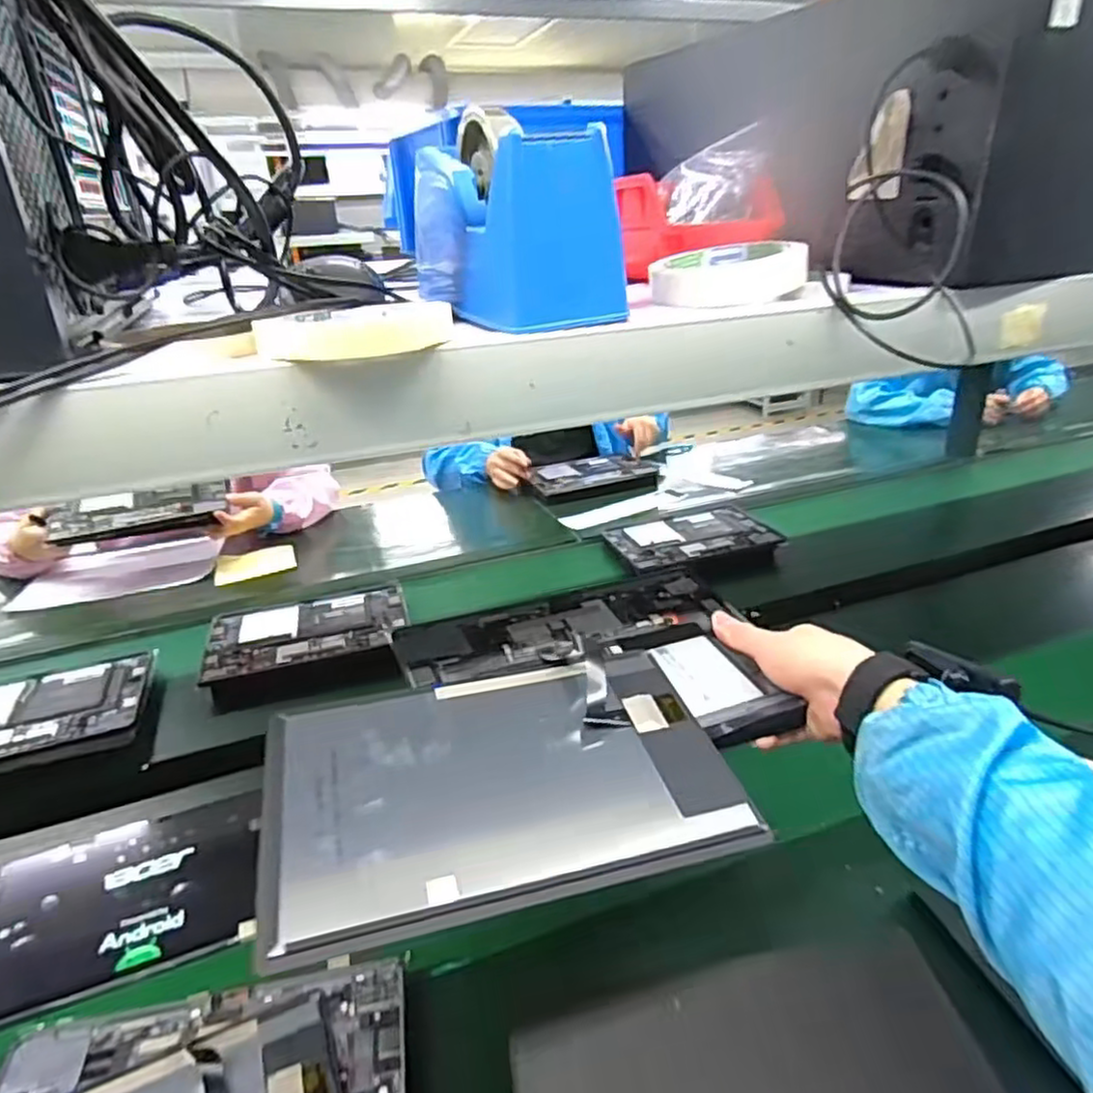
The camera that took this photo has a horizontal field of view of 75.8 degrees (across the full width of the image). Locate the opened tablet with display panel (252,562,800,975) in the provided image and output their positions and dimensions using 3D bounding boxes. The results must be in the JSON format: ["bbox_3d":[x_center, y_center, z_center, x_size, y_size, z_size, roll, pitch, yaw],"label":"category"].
[{"bbox_3d":[-0.004,0.102,0.438,0.321,0.031,0.239,-11,27,-17],"label":"opened tablet with display panel"}]

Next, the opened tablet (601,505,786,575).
[{"bbox_3d":[0.232,-0.010,1.144,0.258,0.032,0.153,-11,27,-17],"label":"opened tablet"}]

